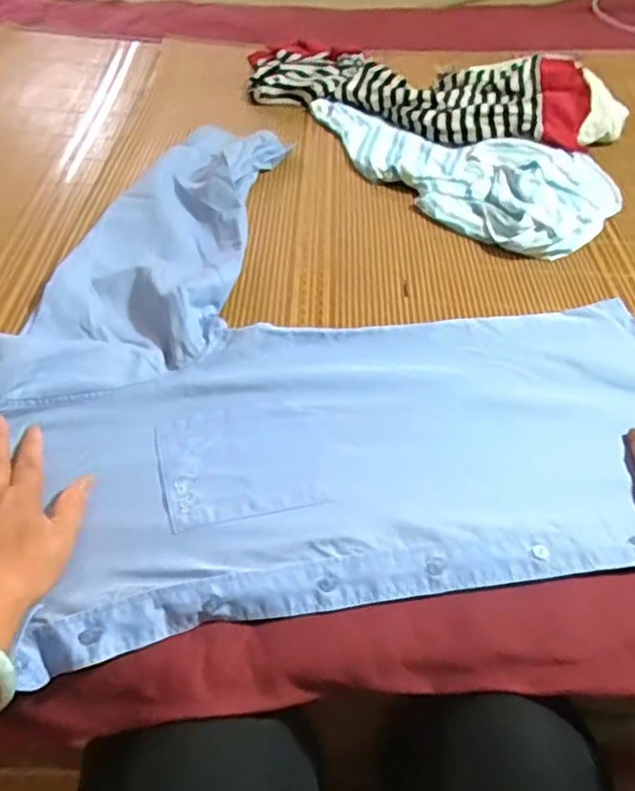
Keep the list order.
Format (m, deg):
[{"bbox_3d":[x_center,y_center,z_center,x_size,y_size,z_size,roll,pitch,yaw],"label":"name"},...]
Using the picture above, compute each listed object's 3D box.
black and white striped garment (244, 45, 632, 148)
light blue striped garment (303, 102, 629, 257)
[{"bbox_3d":[0.171,-0.480,1.006,0.567,0.070,0.230,19,48,13],"label":"black and white striped garment"},{"bbox_3d":[0.179,-0.328,0.889,0.442,0.030,0.240,35,53,25],"label":"light blue striped garment"}]

